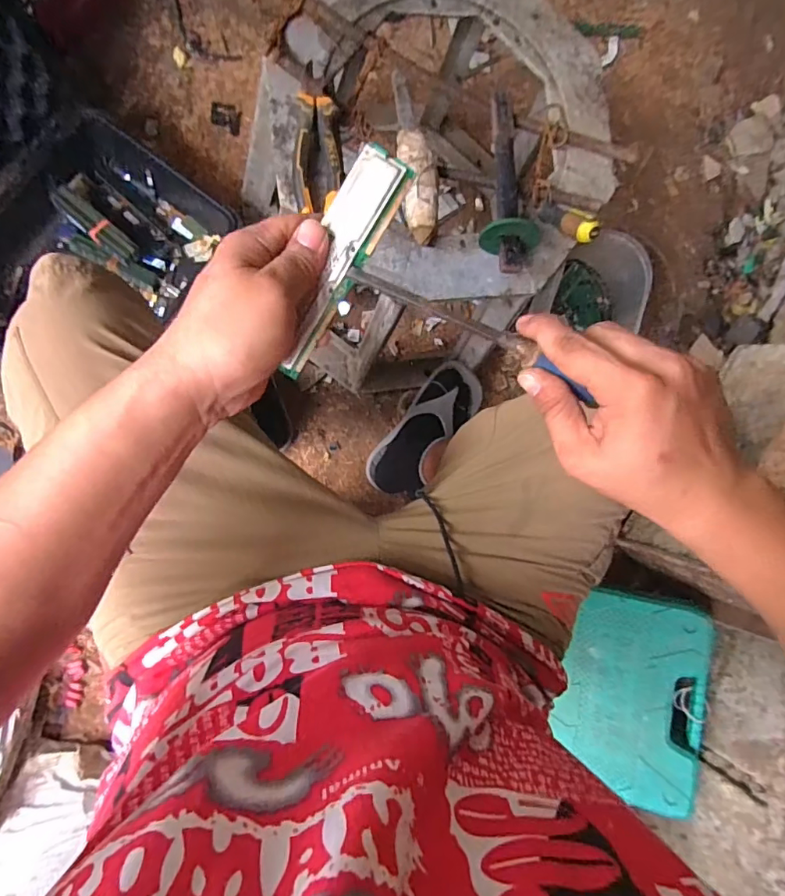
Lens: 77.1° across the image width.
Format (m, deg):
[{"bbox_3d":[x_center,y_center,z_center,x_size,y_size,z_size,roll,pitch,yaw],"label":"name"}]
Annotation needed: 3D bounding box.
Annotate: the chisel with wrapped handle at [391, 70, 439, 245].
[{"bbox_3d":[0.025,-0.324,0.545,0.037,0.030,0.201,-5,90,-9],"label":"chisel with wrapped handle"}]

